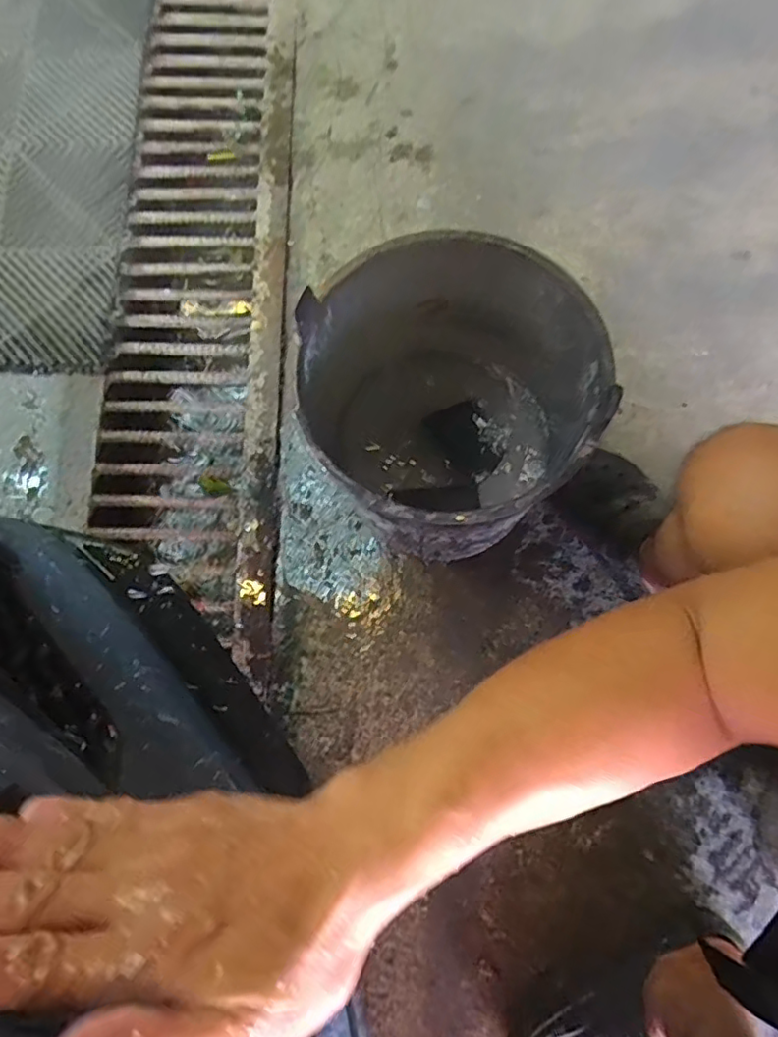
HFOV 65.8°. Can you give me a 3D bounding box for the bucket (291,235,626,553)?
[{"bbox_3d":[0.058,-0.115,0.661,0.285,0.257,0.285,0,76,1],"label":"bucket"}]

